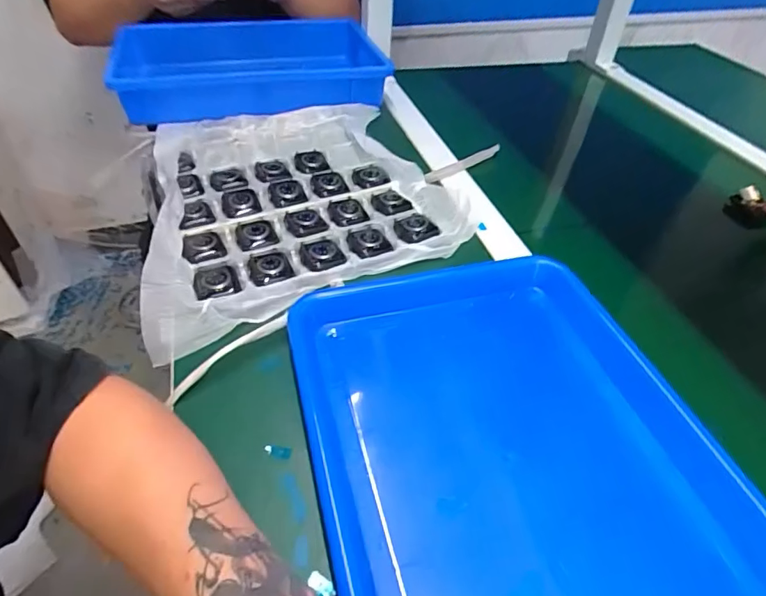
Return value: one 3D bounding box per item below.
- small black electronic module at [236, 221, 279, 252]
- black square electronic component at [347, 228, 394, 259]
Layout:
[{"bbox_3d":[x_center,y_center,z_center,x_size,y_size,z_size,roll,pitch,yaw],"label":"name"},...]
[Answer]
[{"bbox_3d":[-0.126,-0.061,0.488,0.039,0.009,0.043,-13,47,-17],"label":"small black electronic module"},{"bbox_3d":[-0.013,-0.056,0.490,0.043,0.012,0.040,-2,44,-6],"label":"black square electronic component"}]

